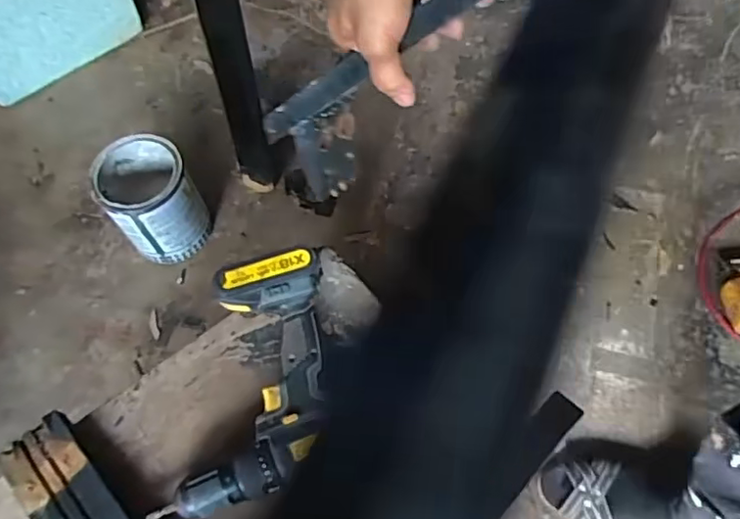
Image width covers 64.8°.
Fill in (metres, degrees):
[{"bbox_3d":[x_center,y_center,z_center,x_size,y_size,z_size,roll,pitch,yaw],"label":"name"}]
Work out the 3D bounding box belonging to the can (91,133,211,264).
[{"bbox_3d":[-0.407,-0.111,1.112,0.151,0.196,0.162,-1,64,2],"label":"can"}]

